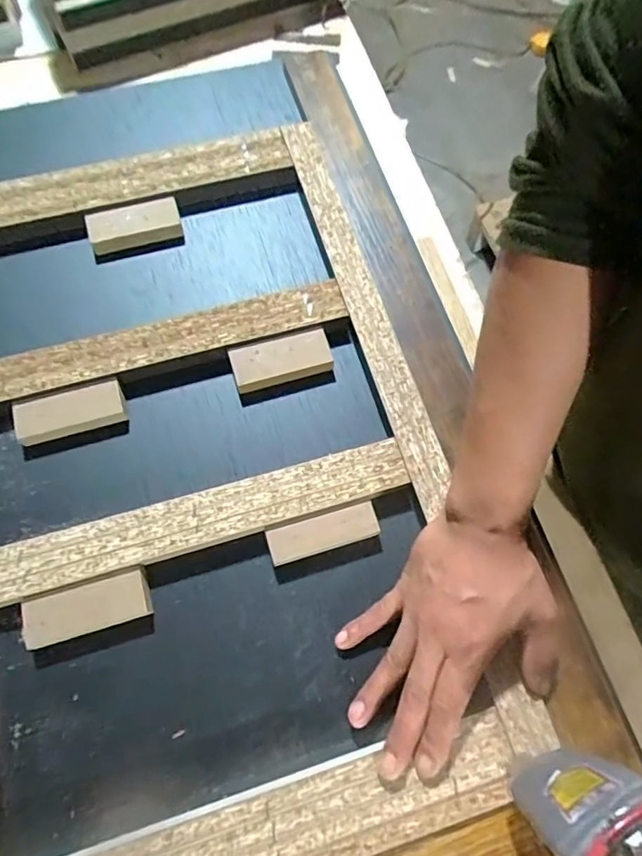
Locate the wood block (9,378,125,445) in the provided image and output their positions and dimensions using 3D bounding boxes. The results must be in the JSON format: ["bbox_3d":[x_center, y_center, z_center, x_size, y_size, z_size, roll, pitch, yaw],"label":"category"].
[{"bbox_3d":[-0.193,-0.012,0.414,0.079,0.017,0.030,-16,71,-8],"label":"wood block"}]

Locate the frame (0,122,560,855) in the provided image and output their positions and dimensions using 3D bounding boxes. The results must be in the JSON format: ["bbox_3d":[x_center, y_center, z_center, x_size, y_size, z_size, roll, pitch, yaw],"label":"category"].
[{"bbox_3d":[-0.109,0.014,0.401,0.378,0.018,0.560,-16,72,-6],"label":"frame"}]

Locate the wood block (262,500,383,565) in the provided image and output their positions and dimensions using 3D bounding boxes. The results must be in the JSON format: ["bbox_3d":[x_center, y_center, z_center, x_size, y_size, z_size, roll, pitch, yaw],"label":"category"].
[{"bbox_3d":[0.002,0.077,0.391,0.079,0.017,0.025,-15,70,-8],"label":"wood block"}]

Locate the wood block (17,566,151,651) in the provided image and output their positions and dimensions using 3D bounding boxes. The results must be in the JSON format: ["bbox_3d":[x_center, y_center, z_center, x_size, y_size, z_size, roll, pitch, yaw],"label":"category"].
[{"bbox_3d":[-0.159,0.123,0.365,0.082,0.017,0.031,-15,70,-8],"label":"wood block"}]

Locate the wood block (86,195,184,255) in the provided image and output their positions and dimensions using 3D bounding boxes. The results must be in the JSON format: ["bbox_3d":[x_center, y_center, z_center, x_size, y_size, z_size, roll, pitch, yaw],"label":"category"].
[{"bbox_3d":[-0.165,-0.180,0.475,0.078,0.020,0.034,-17,71,-9],"label":"wood block"}]

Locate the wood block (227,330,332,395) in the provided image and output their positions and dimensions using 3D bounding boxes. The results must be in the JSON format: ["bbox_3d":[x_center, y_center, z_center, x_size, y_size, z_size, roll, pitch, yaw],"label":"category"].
[{"bbox_3d":[-0.032,-0.056,0.440,0.080,0.019,0.035,-16,71,-8],"label":"wood block"}]

